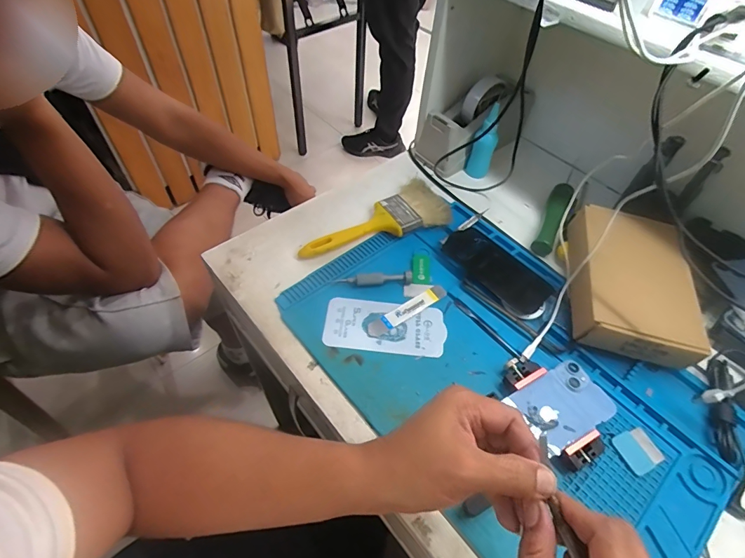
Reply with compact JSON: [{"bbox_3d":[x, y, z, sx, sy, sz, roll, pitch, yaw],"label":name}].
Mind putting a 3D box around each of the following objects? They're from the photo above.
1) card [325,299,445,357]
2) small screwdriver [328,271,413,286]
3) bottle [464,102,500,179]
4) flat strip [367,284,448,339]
[{"bbox_3d":[0.015,0.059,0.495,0.146,0.004,0.067,6,54,0],"label":"card"},{"bbox_3d":[-0.001,0.001,0.530,0.108,0.017,0.015,-2,54,-3],"label":"small screwdriver"},{"bbox_3d":[0.183,-0.219,0.650,0.035,0.114,0.032,-30,61,-21],"label":"bottle"},{"bbox_3d":[0.044,0.040,0.510,0.118,0.004,0.022,-29,60,-21],"label":"flat strip"}]

